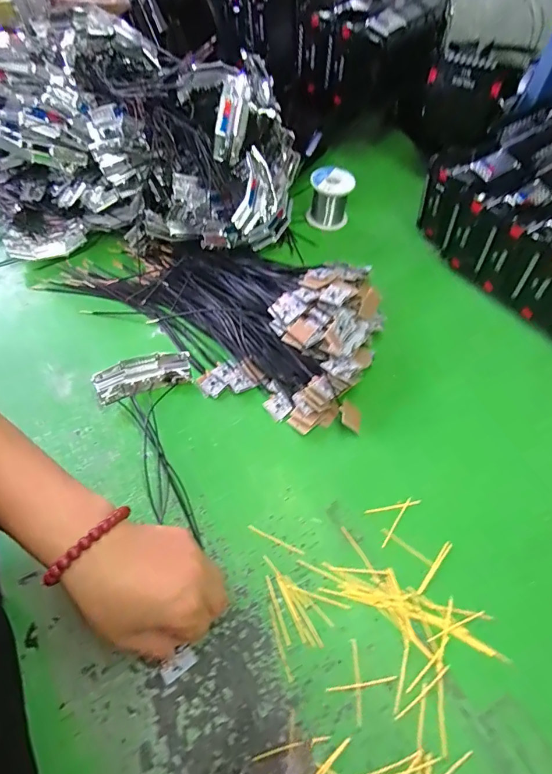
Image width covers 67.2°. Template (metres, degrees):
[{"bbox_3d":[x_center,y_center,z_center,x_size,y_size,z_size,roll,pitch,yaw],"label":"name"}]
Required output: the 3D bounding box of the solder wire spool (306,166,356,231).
[{"bbox_3d":[0.081,-0.279,0.617,0.059,0.070,0.059,1,55,-1],"label":"solder wire spool"}]

